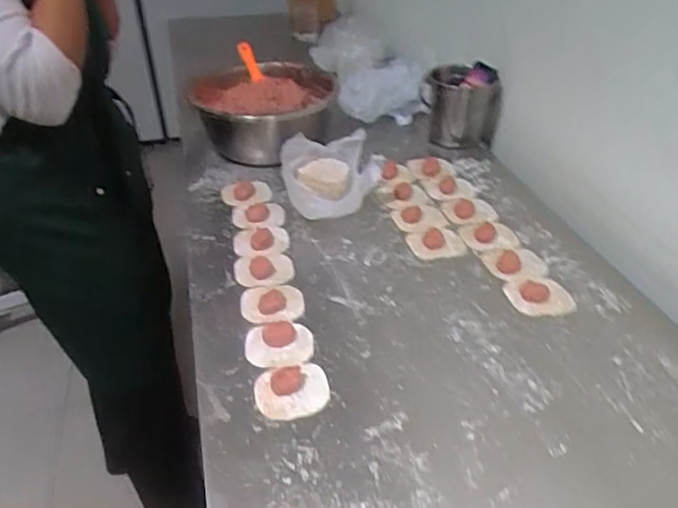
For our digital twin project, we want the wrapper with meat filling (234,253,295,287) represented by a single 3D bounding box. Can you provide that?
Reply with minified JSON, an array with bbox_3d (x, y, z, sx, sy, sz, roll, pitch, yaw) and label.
[{"bbox_3d":[-0.110,0.022,0.821,0.085,0.011,0.070,-10,40,-11],"label":"wrapper with meat filling"}]

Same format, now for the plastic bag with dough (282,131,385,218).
[{"bbox_3d":[-0.012,-0.126,0.941,0.159,0.118,0.136,-6,39,-6],"label":"plastic bag with dough"}]

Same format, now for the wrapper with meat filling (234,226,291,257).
[{"bbox_3d":[-0.122,-0.018,0.877,0.087,0.011,0.075,-7,39,-8],"label":"wrapper with meat filling"}]

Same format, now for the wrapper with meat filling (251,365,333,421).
[{"bbox_3d":[-0.054,0.152,0.638,0.083,0.020,0.066,-7,39,-7],"label":"wrapper with meat filling"}]

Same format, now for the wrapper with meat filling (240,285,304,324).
[{"bbox_3d":[-0.091,0.067,0.765,0.083,0.011,0.072,-6,39,-6],"label":"wrapper with meat filling"}]

